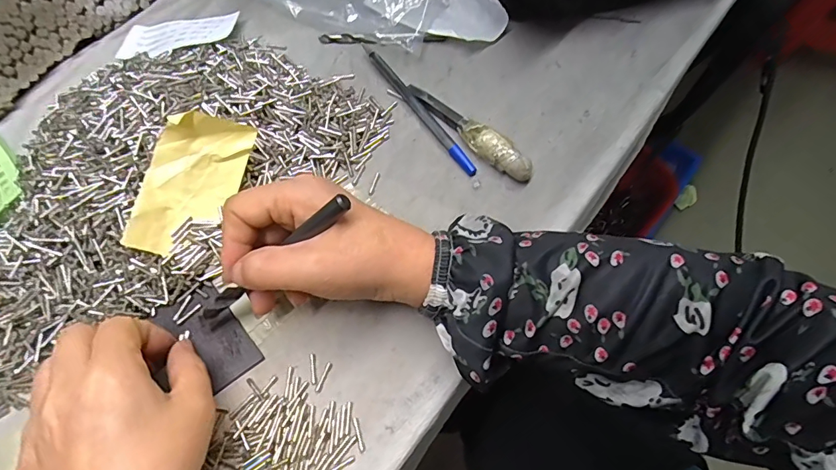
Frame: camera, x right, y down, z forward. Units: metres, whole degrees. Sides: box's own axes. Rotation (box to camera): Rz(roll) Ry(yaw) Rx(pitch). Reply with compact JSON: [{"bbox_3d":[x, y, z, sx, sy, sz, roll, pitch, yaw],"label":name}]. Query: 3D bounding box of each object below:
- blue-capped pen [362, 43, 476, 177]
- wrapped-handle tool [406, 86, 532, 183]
[{"bbox_3d":[-0.001,-0.096,0.333,0.008,0.007,0.138,-35,69,-9],"label":"blue-capped pen"},{"bbox_3d":[0.035,-0.076,0.319,0.017,0.016,0.112,-43,71,-12],"label":"wrapped-handle tool"}]

